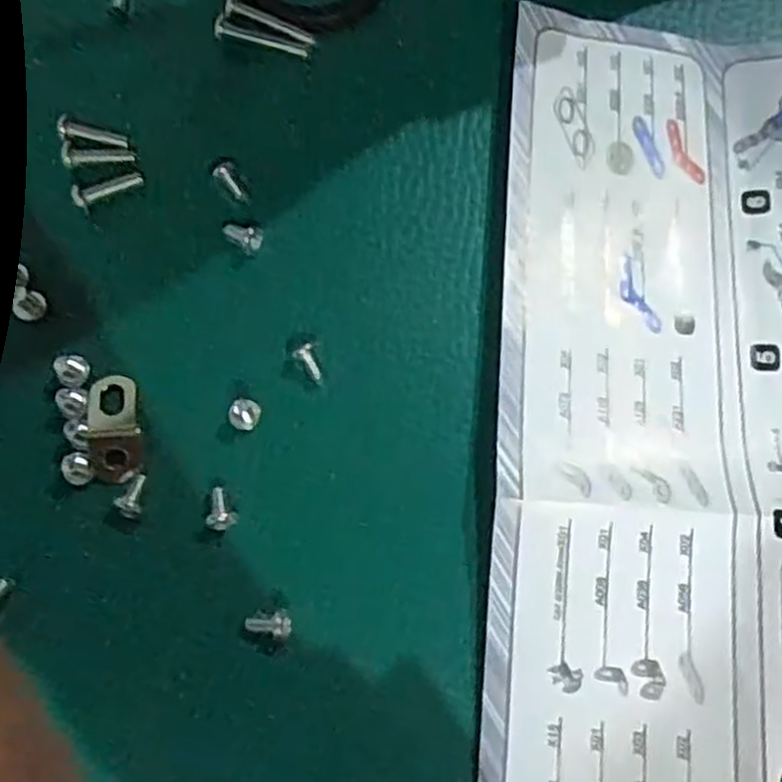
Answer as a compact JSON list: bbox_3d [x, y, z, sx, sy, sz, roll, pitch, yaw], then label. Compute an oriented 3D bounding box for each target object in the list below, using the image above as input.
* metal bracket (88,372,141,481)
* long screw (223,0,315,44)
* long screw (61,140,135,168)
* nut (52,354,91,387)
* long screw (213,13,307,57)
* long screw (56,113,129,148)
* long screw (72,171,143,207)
[{"bbox_3d":[-0.056,0.007,0.159,0.010,0.004,0.022,-8,76,-4],"label":"metal bracket"},{"bbox_3d":[-0.028,-0.085,0.181,0.021,0.004,0.004,19,75,-13],"label":"long screw"},{"bbox_3d":[-0.065,-0.052,0.171,0.015,0.004,0.005,3,76,-1],"label":"long screw"},{"bbox_3d":[-0.065,-0.005,0.160,0.006,0.006,0.007,10,76,0],"label":"nut"},{"bbox_3d":[-0.030,-0.081,0.182,0.021,0.004,0.005,11,75,-12],"label":"long screw"},{"bbox_3d":[-0.066,-0.057,0.174,0.015,0.004,0.005,12,75,-13],"label":"long screw"},{"bbox_3d":[-0.062,-0.044,0.171,0.015,0.004,0.004,-25,78,-21],"label":"long screw"}]

